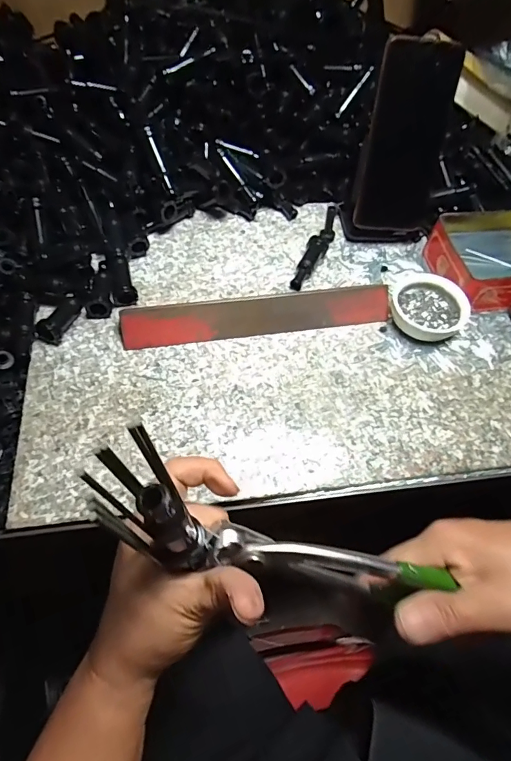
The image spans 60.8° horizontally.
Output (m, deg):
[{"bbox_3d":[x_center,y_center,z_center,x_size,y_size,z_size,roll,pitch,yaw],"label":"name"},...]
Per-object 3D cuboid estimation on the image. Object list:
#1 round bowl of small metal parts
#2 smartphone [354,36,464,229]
[{"bbox_3d":[0.167,-0.071,0.429,0.074,0.029,0.069,2,58,-2],"label":"round bowl of small metal parts"},{"bbox_3d":[0.156,-0.238,0.438,0.088,0.161,0.015,-1,35,-8],"label":"smartphone"}]

